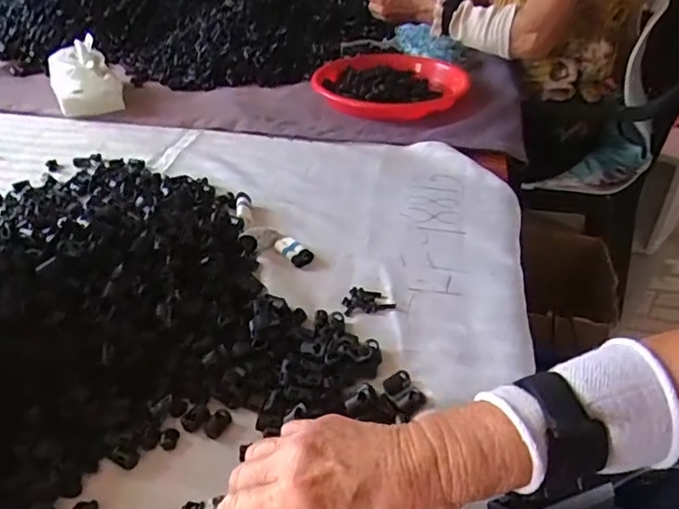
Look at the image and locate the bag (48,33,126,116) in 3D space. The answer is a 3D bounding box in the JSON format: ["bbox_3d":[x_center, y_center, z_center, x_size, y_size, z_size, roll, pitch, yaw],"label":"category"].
[{"bbox_3d":[-0.381,-0.265,0.806,0.090,0.069,0.126,-19,42,-24],"label":"bag"}]

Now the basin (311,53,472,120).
[{"bbox_3d":[0.063,-0.232,0.741,0.222,0.042,0.132,25,43,32],"label":"basin"}]

